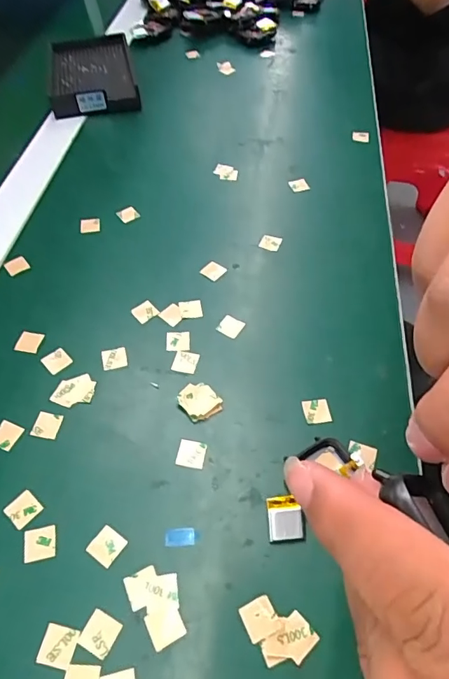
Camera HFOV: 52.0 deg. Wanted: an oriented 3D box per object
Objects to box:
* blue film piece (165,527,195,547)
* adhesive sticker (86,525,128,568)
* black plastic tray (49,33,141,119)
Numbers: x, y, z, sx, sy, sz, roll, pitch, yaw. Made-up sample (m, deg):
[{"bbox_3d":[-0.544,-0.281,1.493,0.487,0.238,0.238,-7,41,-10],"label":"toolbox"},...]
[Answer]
[{"bbox_3d":[-0.023,0.100,0.236,0.015,0.004,0.009,-3,53,-2],"label":"blue film piece"},{"bbox_3d":[-0.060,0.105,0.234,0.016,0.004,0.016,29,59,20],"label":"adhesive sticker"},{"bbox_3d":[-0.147,-0.295,0.513,0.088,0.027,0.143,-10,54,-8],"label":"black plastic tray"}]

